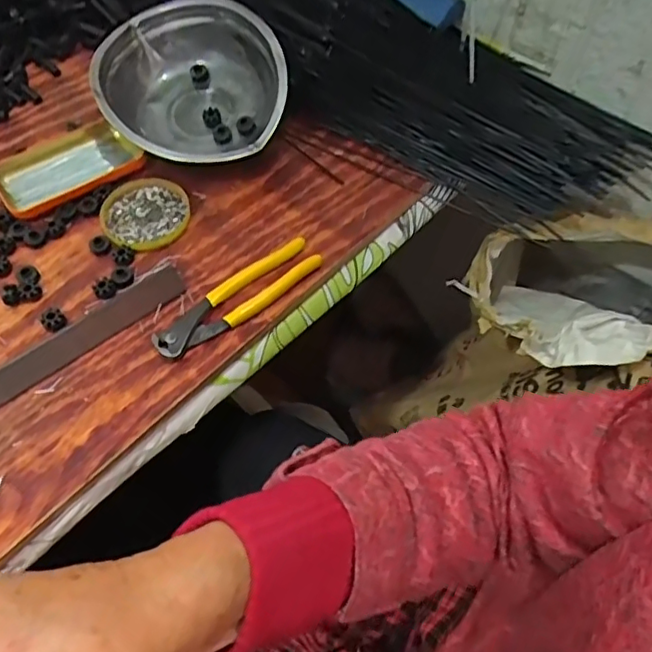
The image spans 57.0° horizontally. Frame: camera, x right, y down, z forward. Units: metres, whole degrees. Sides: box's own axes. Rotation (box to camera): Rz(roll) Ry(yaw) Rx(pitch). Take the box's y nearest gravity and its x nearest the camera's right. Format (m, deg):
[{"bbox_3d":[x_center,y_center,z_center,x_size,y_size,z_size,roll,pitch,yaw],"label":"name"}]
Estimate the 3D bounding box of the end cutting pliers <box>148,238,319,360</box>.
[{"bbox_3d":[-0.075,-0.023,0.528,0.161,0.022,0.040,-37,65,-21],"label":"end cutting pliers"}]

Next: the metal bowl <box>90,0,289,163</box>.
[{"bbox_3d":[-0.134,-0.238,0.607,0.178,0.084,0.171,0,58,0],"label":"metal bowl"}]

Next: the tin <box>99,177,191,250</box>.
[{"bbox_3d":[-0.177,-0.110,0.585,0.082,0.009,0.083,0,58,0],"label":"tin"}]

